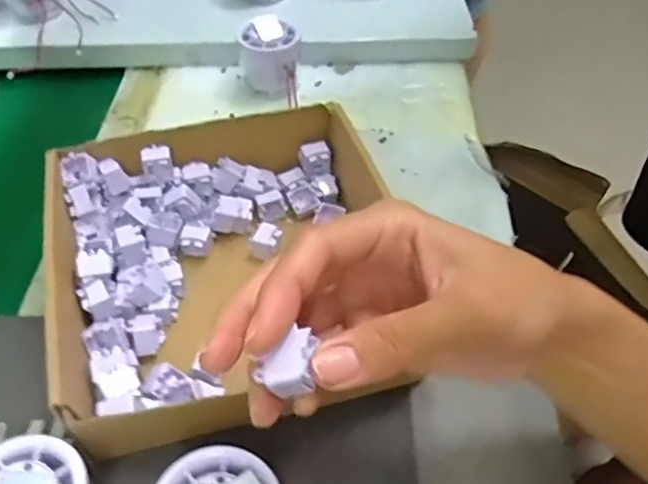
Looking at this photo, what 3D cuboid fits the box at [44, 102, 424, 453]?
[{"bbox_3d":[-0.060,0.006,0.383,0.203,0.058,0.201,-15,49,-13],"label":"box"}]

